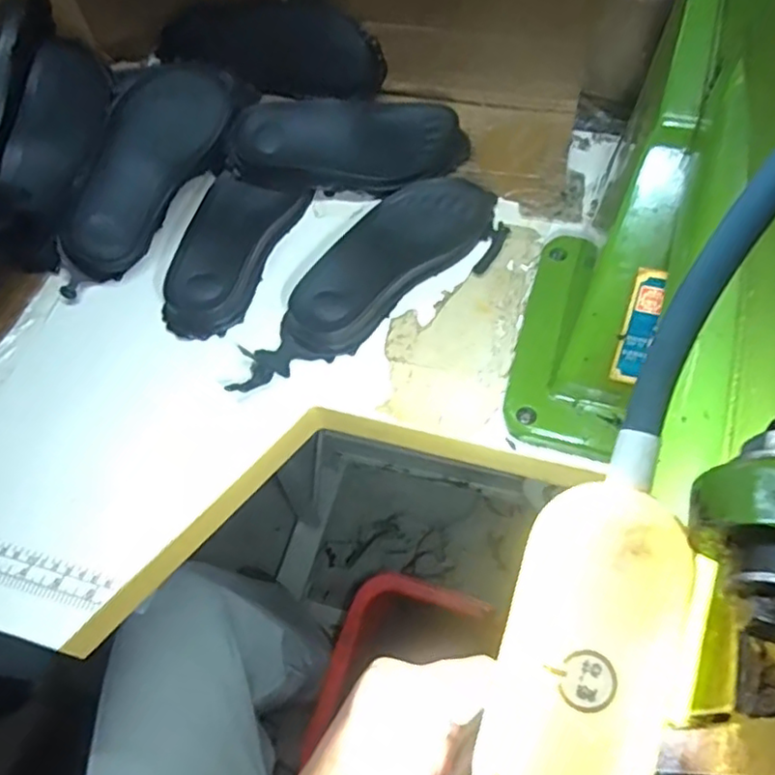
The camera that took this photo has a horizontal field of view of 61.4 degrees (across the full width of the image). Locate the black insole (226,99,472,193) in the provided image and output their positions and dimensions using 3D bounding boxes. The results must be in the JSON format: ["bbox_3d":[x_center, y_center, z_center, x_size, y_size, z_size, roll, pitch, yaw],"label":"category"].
[{"bbox_3d":[-0.036,-0.217,0.591,0.209,0.021,0.081,-1,90,-2],"label":"black insole"}]

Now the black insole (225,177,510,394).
[{"bbox_3d":[-0.009,-0.085,0.522,0.097,0.025,0.260,37,70,21],"label":"black insole"}]

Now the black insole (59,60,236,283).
[{"bbox_3d":[-0.209,-0.192,0.565,0.077,0.022,0.210,30,77,-20],"label":"black insole"}]

